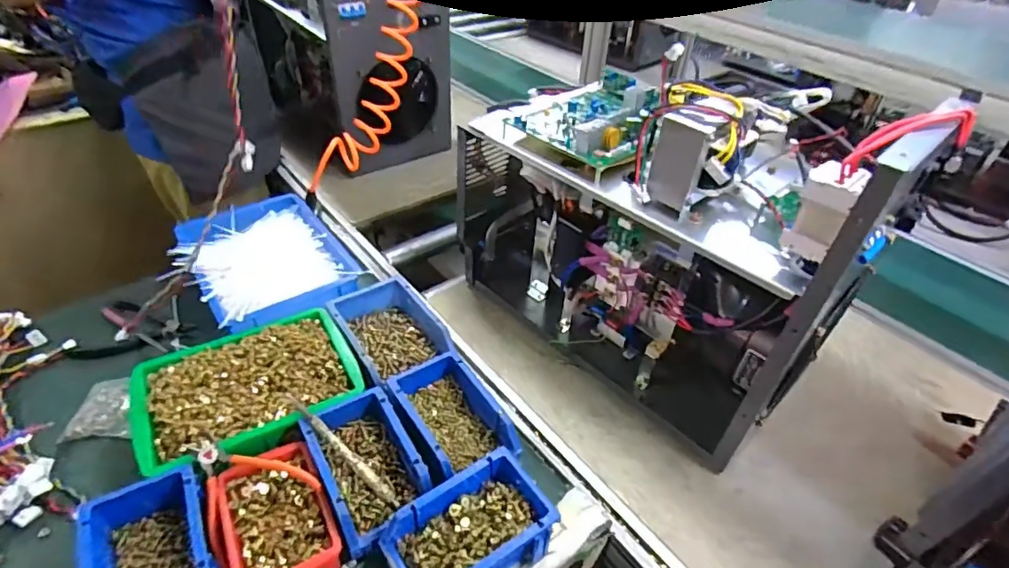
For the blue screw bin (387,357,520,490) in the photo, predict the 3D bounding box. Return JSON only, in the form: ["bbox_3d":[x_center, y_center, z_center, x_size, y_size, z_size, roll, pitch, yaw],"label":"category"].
[{"bbox_3d":[-0.070,0.177,0.668,0.113,0.083,0.171,-22,47,-27],"label":"blue screw bin"}]

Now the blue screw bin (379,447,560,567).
[{"bbox_3d":[-0.037,0.261,0.551,0.159,0.064,0.106,-23,48,-28],"label":"blue screw bin"}]

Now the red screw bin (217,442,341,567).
[{"bbox_3d":[-0.242,0.253,0.566,0.098,0.046,0.151,-19,46,-25],"label":"red screw bin"}]

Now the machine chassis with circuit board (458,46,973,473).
[{"bbox_3d":[0.177,-0.105,0.751,0.259,0.427,0.568,-28,50,-32],"label":"machine chassis with circuit board"}]

